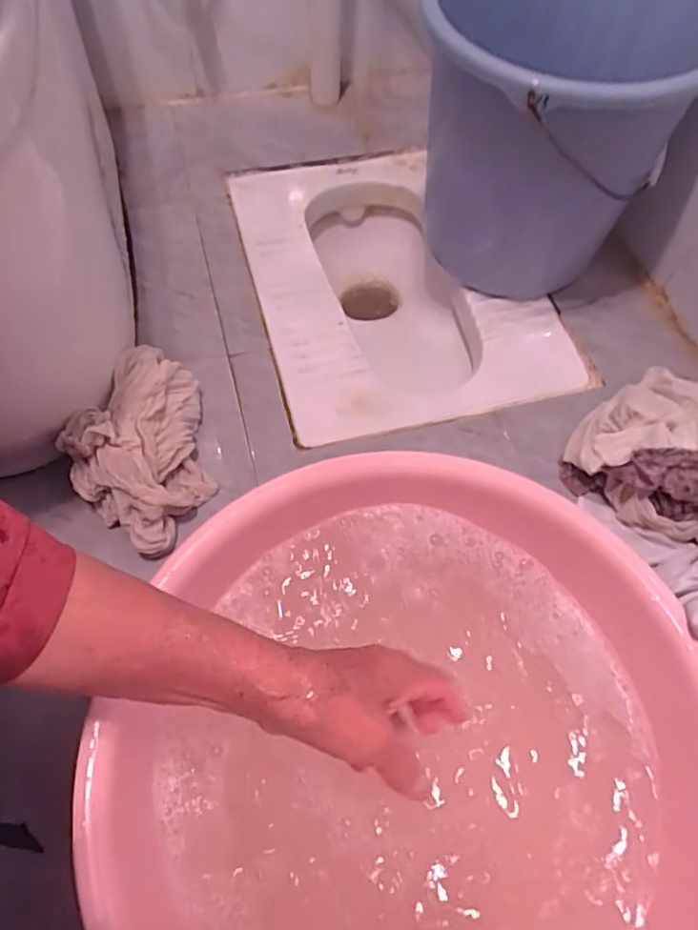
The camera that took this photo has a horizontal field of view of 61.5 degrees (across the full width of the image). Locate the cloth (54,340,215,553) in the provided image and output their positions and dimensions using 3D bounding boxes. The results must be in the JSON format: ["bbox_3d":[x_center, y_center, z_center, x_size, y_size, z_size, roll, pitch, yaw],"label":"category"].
[{"bbox_3d":[-0.214,-0.021,0.641,0.150,0.088,0.208,21,63,8],"label":"cloth"}]

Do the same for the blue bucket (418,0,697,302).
[{"bbox_3d":[0.230,-0.408,0.728,0.294,0.320,0.346,12,62,3],"label":"blue bucket"}]

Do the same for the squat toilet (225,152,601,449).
[{"bbox_3d":[0.057,-0.239,0.902,0.380,0.166,0.512,-12,63,-10],"label":"squat toilet"}]

